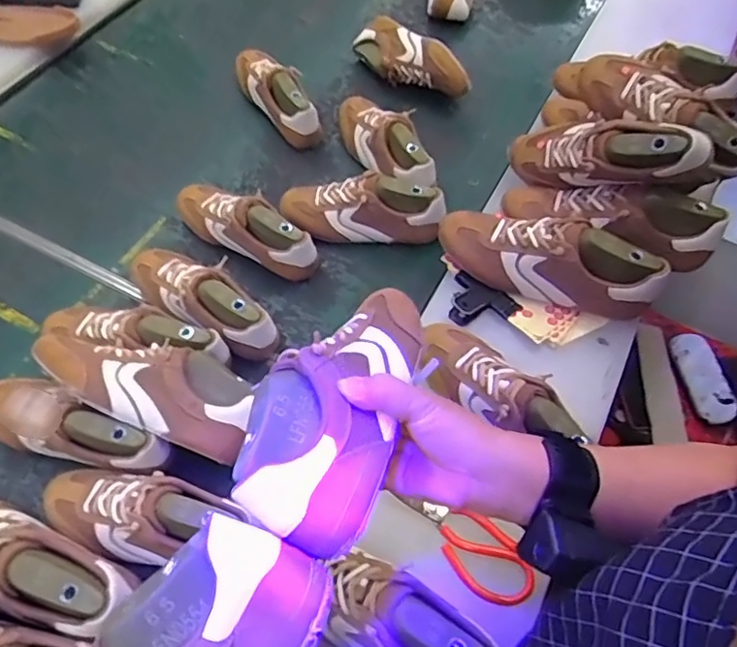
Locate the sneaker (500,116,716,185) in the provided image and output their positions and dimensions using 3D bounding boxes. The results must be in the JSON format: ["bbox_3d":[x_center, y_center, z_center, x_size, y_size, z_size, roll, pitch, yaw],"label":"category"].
[{"bbox_3d":[0.286,-0.213,0.719,0.251,0.082,0.081,14,53,46],"label":"sneaker"}]

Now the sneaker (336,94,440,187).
[{"bbox_3d":[0.025,-0.294,0.904,0.083,0.076,0.253,-28,50,-17],"label":"sneaker"}]

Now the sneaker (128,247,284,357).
[{"bbox_3d":[-0.220,-0.042,0.758,0.245,0.076,0.082,30,62,16],"label":"sneaker"}]

